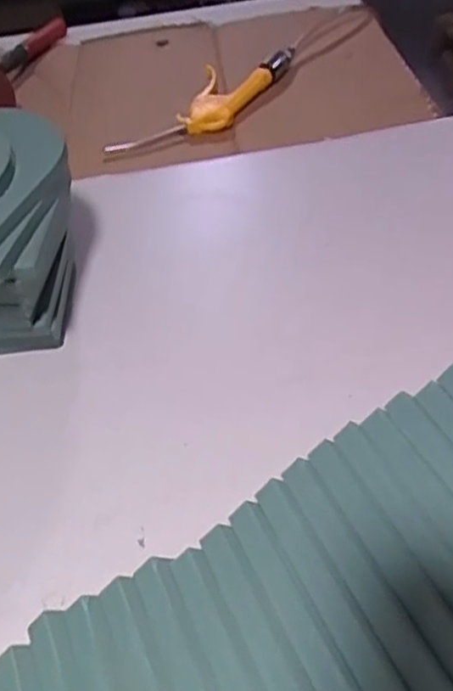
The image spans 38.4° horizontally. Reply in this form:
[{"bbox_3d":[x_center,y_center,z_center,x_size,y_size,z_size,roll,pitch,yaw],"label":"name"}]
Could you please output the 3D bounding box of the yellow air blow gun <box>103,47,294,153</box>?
[{"bbox_3d":[-0.018,-0.290,0.784,0.085,0.034,0.280,26,55,26],"label":"yellow air blow gun"}]

